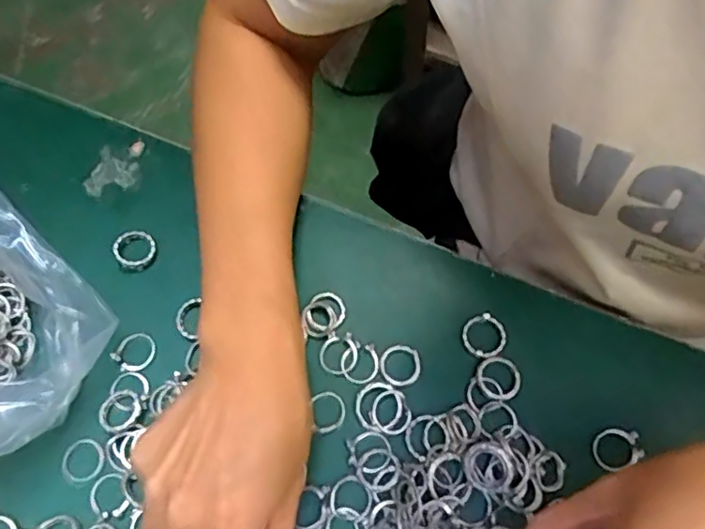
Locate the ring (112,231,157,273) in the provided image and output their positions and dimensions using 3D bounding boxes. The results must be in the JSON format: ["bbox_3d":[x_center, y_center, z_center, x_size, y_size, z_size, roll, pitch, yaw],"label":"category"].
[{"bbox_3d":[-0.130,-0.010,0.366,0.023,0.004,0.026,-28,70,-9],"label":"ring"}]

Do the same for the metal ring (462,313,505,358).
[{"bbox_3d":[0.074,0.039,0.342,0.024,0.005,0.024,-1,68,2],"label":"metal ring"}]

